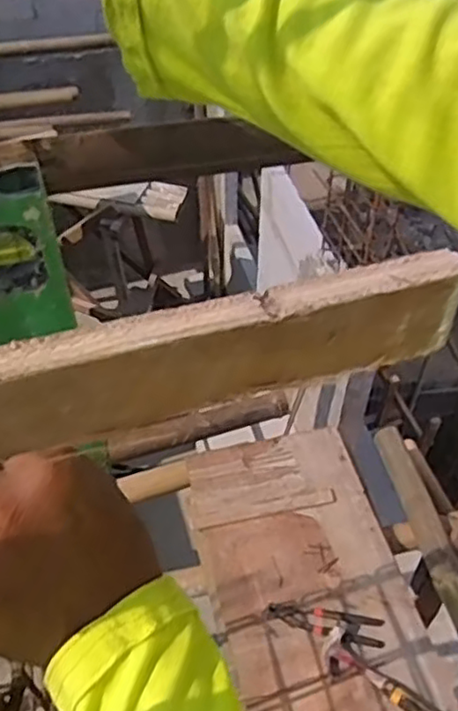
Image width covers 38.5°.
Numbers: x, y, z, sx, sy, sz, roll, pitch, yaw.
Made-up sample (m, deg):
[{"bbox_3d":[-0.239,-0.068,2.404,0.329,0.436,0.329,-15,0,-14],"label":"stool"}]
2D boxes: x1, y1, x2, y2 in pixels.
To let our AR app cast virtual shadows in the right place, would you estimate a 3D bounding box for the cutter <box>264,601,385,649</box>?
[{"bbox_3d":[0.190,0.531,1.309,0.234,0.027,0.056,7,48,7],"label":"cutter"}]

